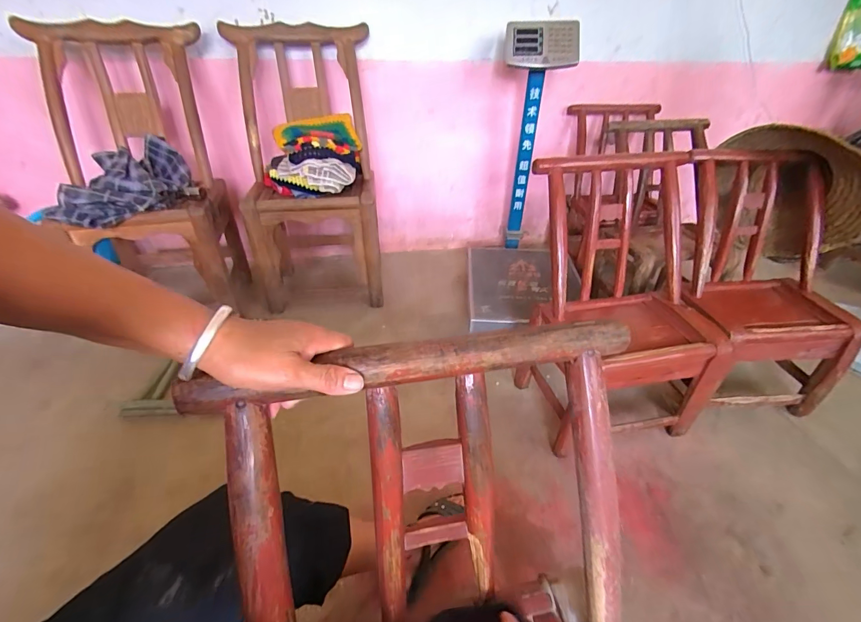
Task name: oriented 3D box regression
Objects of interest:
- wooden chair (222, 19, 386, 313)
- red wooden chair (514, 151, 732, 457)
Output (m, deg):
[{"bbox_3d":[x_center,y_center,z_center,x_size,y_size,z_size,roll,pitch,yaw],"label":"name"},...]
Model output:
[{"bbox_3d":[-0.440,-0.531,1.438,0.446,0.828,0.506,-4,37,-6],"label":"wooden chair"},{"bbox_3d":[0.482,-0.021,0.972,0.384,0.604,0.391,-7,37,-9],"label":"red wooden chair"}]

